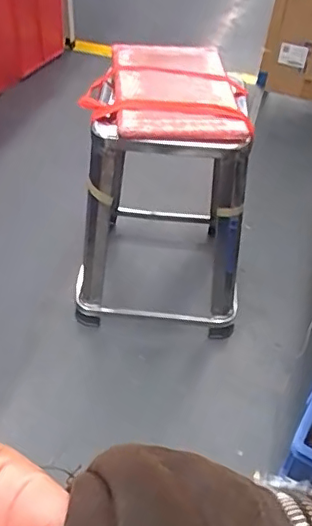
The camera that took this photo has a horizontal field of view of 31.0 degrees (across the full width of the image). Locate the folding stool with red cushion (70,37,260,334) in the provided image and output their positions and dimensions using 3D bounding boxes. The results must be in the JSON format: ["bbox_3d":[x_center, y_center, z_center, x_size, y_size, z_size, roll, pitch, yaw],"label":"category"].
[{"bbox_3d":[0.005,-0.166,1.246,0.322,0.498,0.341,5,44,1],"label":"folding stool with red cushion"}]

